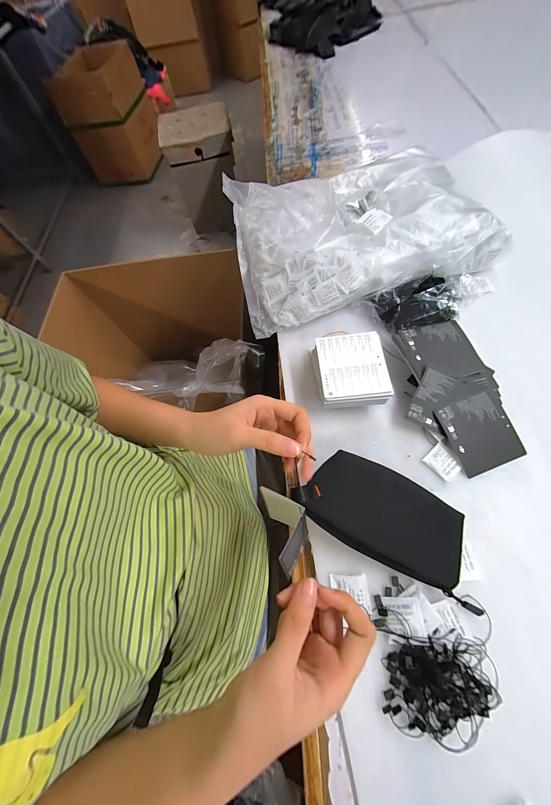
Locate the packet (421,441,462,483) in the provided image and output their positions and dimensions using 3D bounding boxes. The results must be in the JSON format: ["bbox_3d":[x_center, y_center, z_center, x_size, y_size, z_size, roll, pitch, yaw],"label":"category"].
[{"bbox_3d":[0.228,0.081,0.362,0.037,0.005,0.040,-42,68,-12],"label":"packet"}]

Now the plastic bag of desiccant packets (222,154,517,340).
[{"bbox_3d":[0.142,-0.337,0.512,0.462,0.070,0.378,-17,65,-1],"label":"plastic bag of desiccant packets"}]

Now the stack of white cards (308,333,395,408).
[{"bbox_3d":[0.110,-0.046,0.404,0.098,0.052,0.116,-6,65,4],"label":"stack of white cards"}]

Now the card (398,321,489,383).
[{"bbox_3d":[0.248,-0.081,0.403,0.094,0.010,0.098,-9,59,1],"label":"card"}]

